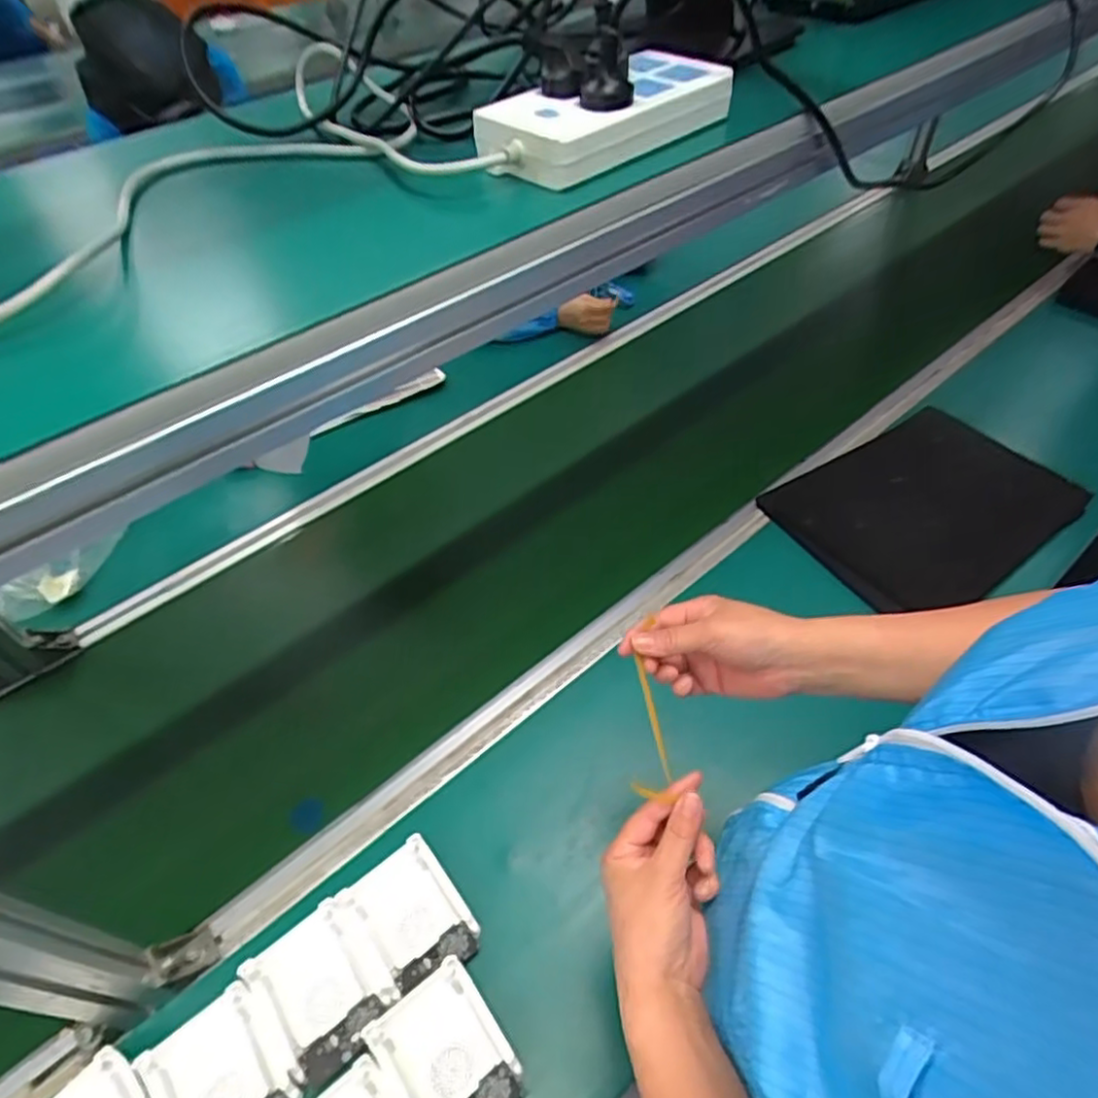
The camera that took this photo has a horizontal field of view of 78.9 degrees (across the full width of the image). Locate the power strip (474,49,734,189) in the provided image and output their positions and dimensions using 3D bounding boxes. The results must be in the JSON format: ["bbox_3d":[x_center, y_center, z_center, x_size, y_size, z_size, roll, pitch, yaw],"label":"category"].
[{"bbox_3d":[0.042,-0.313,0.478,0.194,0.034,0.090,-36,56,-24],"label":"power strip"}]

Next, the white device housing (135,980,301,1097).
[{"bbox_3d":[-0.257,0.420,0.519,0.088,0.024,0.107,-33,55,-23],"label":"white device housing"}]

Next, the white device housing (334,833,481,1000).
[{"bbox_3d":[-0.125,0.331,0.603,0.085,0.019,0.108,-33,55,-23],"label":"white device housing"}]

